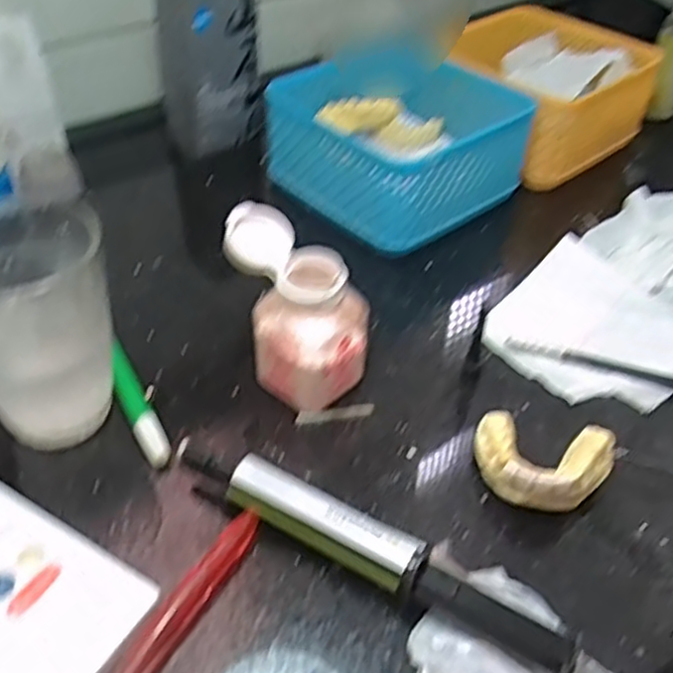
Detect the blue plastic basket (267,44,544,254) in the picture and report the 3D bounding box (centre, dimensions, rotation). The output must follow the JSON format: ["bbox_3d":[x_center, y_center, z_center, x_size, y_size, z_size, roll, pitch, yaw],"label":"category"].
[{"bbox_3d":[0.041,-0.130,0.475,0.134,0.059,0.129,-32,54,-31],"label":"blue plastic basket"}]

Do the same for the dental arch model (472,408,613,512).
[{"bbox_3d":[0.089,0.052,0.307,0.056,0.027,0.043,11,44,7],"label":"dental arch model"}]

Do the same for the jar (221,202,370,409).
[{"bbox_3d":[-0.017,-0.013,0.335,0.047,0.076,0.067,-24,50,-25],"label":"jar"}]

